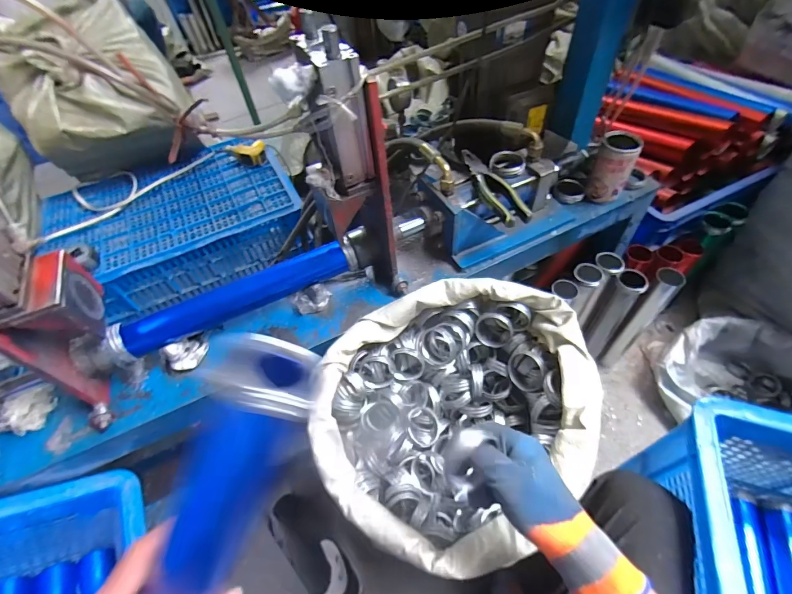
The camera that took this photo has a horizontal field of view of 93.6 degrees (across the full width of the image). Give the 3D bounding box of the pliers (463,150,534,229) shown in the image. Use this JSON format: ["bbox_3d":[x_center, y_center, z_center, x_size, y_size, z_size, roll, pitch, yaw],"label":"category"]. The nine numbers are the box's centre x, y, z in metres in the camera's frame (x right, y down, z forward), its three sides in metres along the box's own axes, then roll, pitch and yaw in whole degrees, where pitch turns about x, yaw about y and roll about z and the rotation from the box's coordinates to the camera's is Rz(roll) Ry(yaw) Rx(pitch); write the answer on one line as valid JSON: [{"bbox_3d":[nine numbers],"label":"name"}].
[{"bbox_3d":[0.156,-0.185,0.615,0.043,0.024,0.191,-18,53,-8],"label":"pliers"}]

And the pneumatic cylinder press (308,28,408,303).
[{"bbox_3d":[-0.050,-0.136,0.494,0.094,0.340,0.075,-7,52,0],"label":"pneumatic cylinder press"}]

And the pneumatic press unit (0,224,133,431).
[{"bbox_3d":[-0.398,-0.001,0.405,0.110,0.347,0.108,-36,57,-21],"label":"pneumatic press unit"}]

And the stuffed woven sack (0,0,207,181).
[{"bbox_3d":[-0.741,-0.492,0.966,0.349,0.360,0.289,-24,54,-12],"label":"stuffed woven sack"}]

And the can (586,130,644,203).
[{"bbox_3d":[0.388,-0.229,0.671,0.061,0.112,0.053,22,58,21],"label":"can"}]

